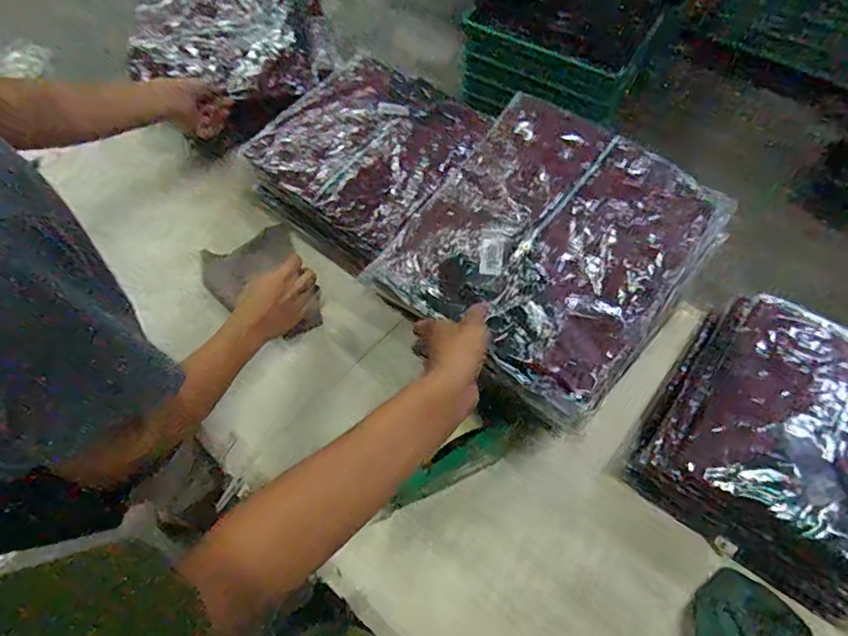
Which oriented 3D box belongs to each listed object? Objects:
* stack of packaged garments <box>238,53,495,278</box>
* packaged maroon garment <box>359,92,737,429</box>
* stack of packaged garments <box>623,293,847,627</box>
[{"bbox_3d":[-0.097,-0.289,0.909,0.316,0.078,0.367,36,67,19],"label":"stack of packaged garments"},{"bbox_3d":[0.151,-0.092,0.626,0.309,0.063,0.339,34,66,18],"label":"packaged maroon garment"},{"bbox_3d":[0.482,0.154,0.677,0.309,0.101,0.339,33,66,18],"label":"stack of packaged garments"}]

